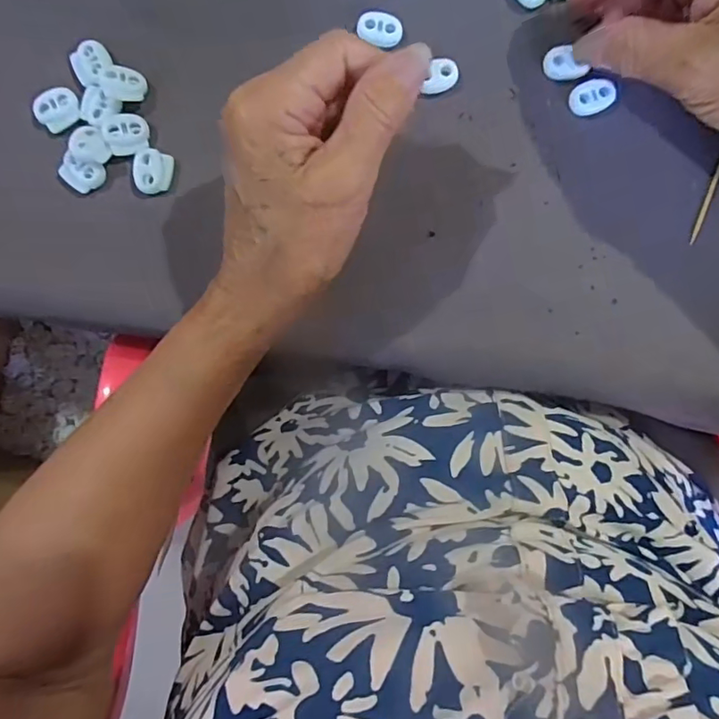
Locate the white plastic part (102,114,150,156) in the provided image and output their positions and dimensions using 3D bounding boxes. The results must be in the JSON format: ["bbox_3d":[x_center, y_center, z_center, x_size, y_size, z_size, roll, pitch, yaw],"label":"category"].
[{"bbox_3d":[-0.117,-0.113,0.266,0.021,0.005,0.020,-5,90,2],"label":"white plastic part"}]

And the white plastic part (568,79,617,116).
[{"bbox_3d":[0.115,-0.130,0.264,0.022,0.007,0.016,-10,90,2],"label":"white plastic part"}]

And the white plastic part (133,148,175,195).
[{"bbox_3d":[-0.104,-0.095,0.268,0.018,0.005,0.022,11,91,2],"label":"white plastic part"}]

